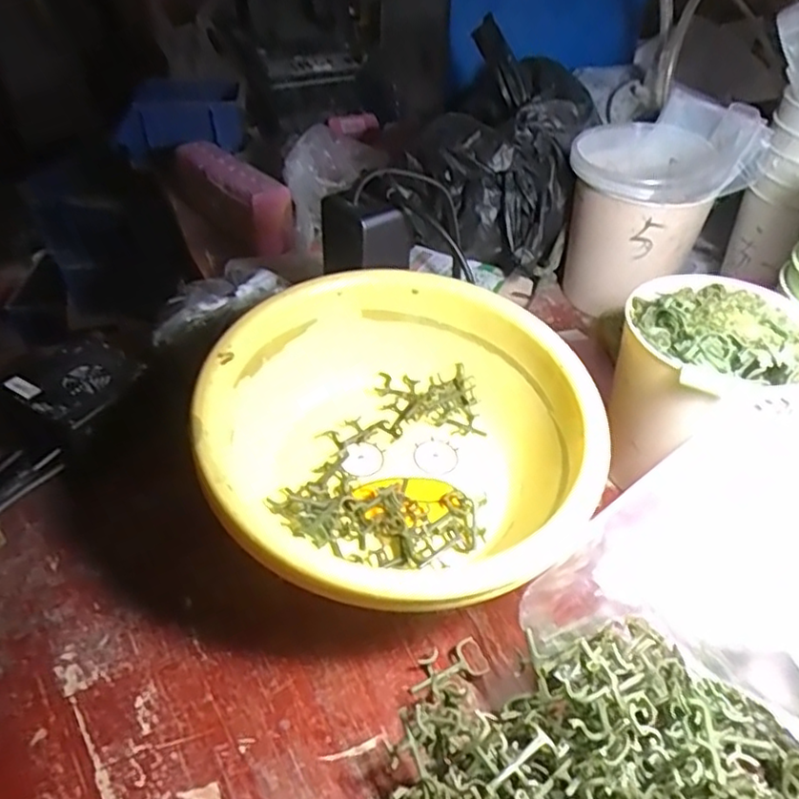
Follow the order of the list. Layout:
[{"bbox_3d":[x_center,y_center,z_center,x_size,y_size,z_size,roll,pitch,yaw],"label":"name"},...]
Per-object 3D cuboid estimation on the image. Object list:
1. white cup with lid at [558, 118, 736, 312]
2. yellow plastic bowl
[{"bbox_3d":[0.206,-0.157,0.575,0.113,0.134,0.104,0,41,0],"label":"white cup with lid"},{"bbox_3d":[0.000,0.026,0.386,0.218,0.095,0.218,0,41,0],"label":"yellow plastic bowl"}]

